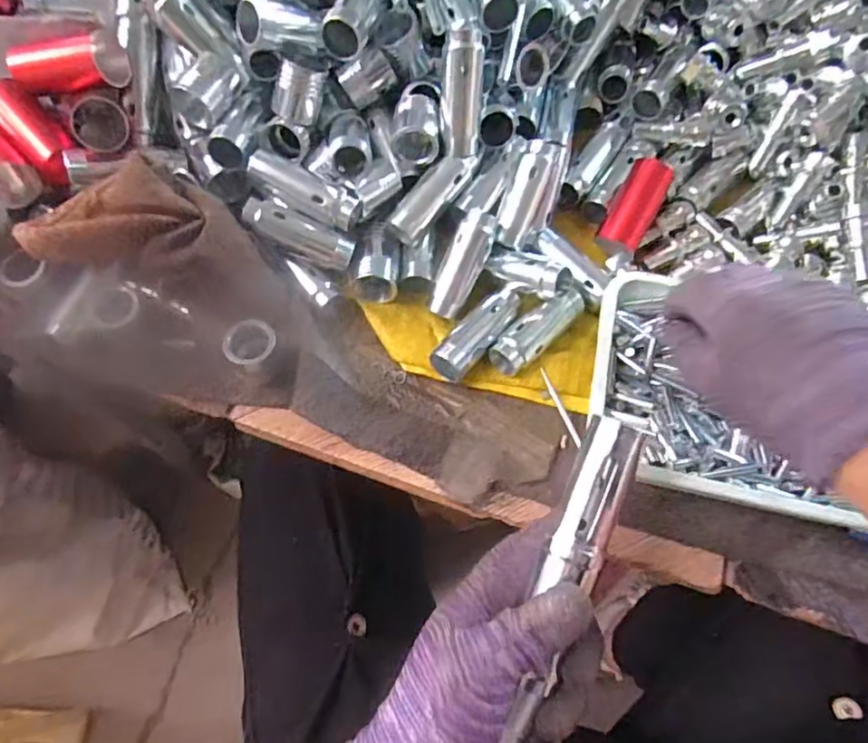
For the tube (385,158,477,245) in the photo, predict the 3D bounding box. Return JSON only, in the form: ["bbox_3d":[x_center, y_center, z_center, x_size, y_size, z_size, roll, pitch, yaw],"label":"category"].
[{"bbox_3d":[-0.002,-0.113,0.372,0.021,0.025,0.071,39,72,13],"label":"tube"}]

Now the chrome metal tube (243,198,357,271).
[{"bbox_3d":[-0.085,-0.086,0.361,0.069,0.016,0.023,23,67,-17],"label":"chrome metal tube"}]

